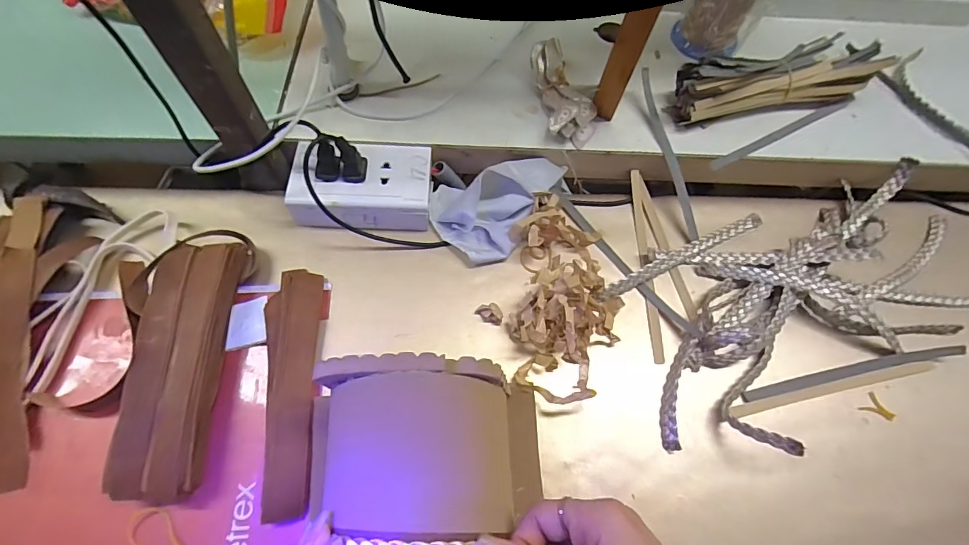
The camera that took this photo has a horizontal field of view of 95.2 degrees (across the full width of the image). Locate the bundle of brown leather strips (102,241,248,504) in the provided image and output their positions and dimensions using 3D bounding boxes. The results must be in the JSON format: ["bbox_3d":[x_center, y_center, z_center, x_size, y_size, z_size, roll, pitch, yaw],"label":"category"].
[{"bbox_3d":[-0.224,0.061,0.327,0.057,0.034,0.192,-1,65,-4],"label":"bundle of brown leather strips"}]

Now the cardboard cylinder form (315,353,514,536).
[{"bbox_3d":[-0.028,0.154,0.244,0.105,0.095,0.199,-5,64,-6],"label":"cardboard cylinder form"}]

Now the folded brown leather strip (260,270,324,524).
[{"bbox_3d":[-0.147,0.084,0.335,0.039,0.017,0.182,-5,65,-6],"label":"folded brown leather strip"}]

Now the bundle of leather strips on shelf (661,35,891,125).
[{"bbox_3d":[0.293,-0.193,0.436,0.221,0.050,0.069,-18,67,-11],"label":"bundle of leather strips on shelf"}]

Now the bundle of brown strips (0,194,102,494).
[{"bbox_3d":[-0.370,0.044,0.330,0.084,0.041,0.223,-5,65,-6],"label":"bundle of brown strips"}]

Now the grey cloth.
[{"bbox_3d":[0.018,-0.061,0.399,0.126,0.047,0.085,-9,66,-8],"label":"grey cloth"}]

